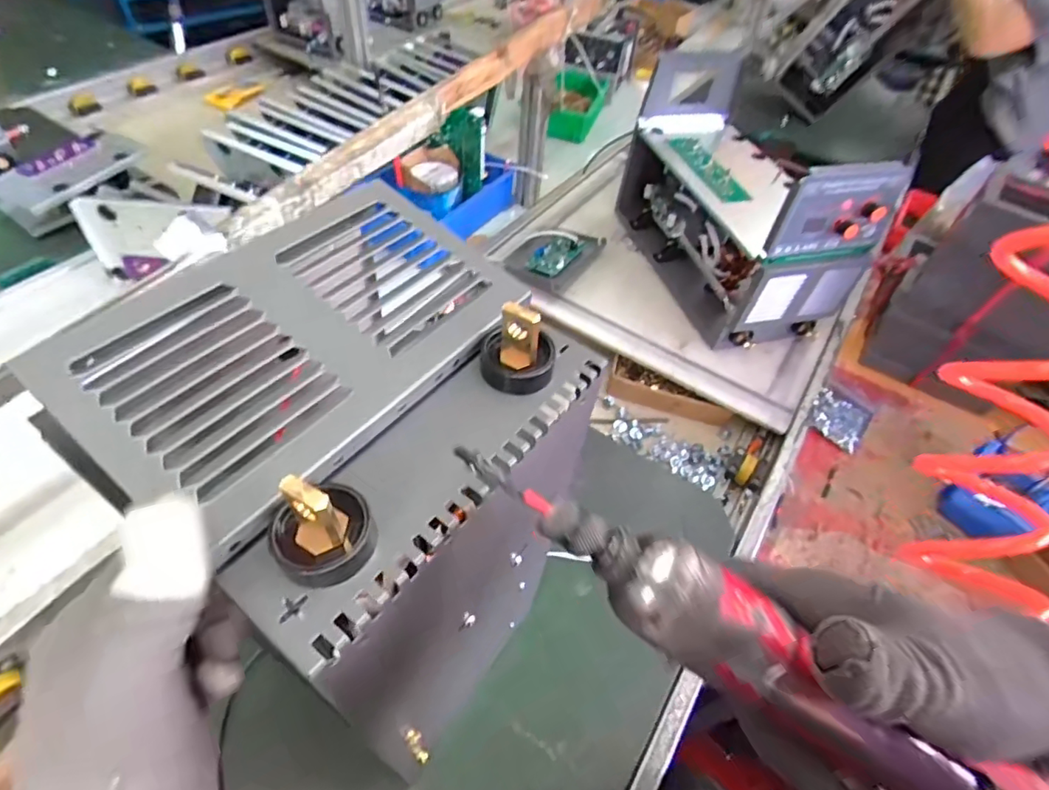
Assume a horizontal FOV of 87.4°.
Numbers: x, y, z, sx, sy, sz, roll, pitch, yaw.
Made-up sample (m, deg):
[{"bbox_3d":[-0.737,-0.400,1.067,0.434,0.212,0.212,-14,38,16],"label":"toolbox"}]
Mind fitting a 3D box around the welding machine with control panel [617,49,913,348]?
[{"bbox_3d":[0.373,-0.364,0.965,0.225,0.296,0.461,-13,53,-14],"label":"welding machine with control panel"}]

